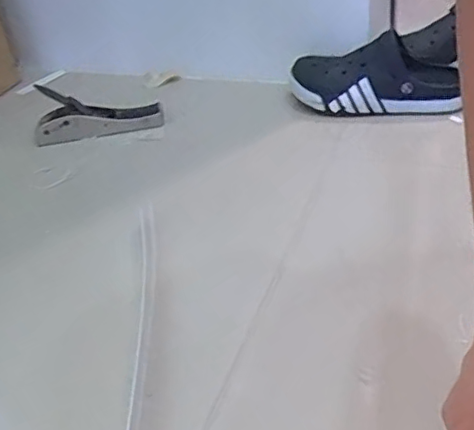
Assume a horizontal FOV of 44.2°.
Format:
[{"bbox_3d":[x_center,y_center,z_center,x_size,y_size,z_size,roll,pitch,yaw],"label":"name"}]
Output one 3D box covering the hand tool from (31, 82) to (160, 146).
[{"bbox_3d":[-0.224,-0.166,0.932,0.199,0.070,0.071,-5,36,4],"label":"hand tool"}]

